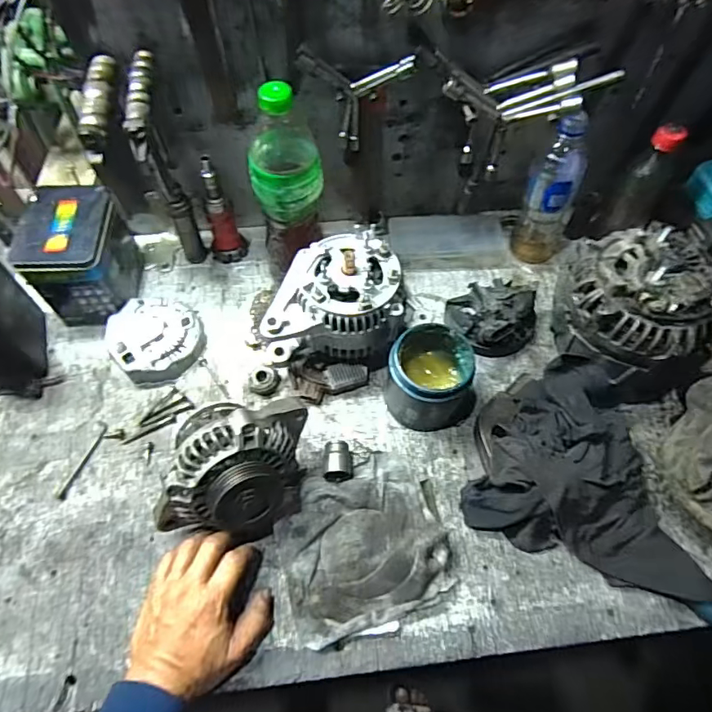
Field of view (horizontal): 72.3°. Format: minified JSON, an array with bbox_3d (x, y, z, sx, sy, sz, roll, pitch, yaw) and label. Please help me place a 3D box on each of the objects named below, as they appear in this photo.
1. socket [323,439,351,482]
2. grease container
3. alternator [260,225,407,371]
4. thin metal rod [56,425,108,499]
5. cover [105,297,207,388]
[{"bbox_3d":[-0.020,0.118,0.543,0.030,0.023,0.046,0,60,-3],"label":"socket"},{"bbox_3d":[0.088,0.029,0.558,0.105,0.096,0.096,25,62,12],"label":"grease container"},{"bbox_3d":[-0.026,-0.055,0.579,0.160,0.141,0.112,-3,60,-4],"label":"alternator"},{"bbox_3d":[-0.309,0.118,0.551,0.009,0.004,0.090,17,60,9],"label":"thin metal rod"},{"bbox_3d":[-0.252,-0.023,0.619,0.113,0.036,0.111,-37,68,-21],"label":"cover"}]

